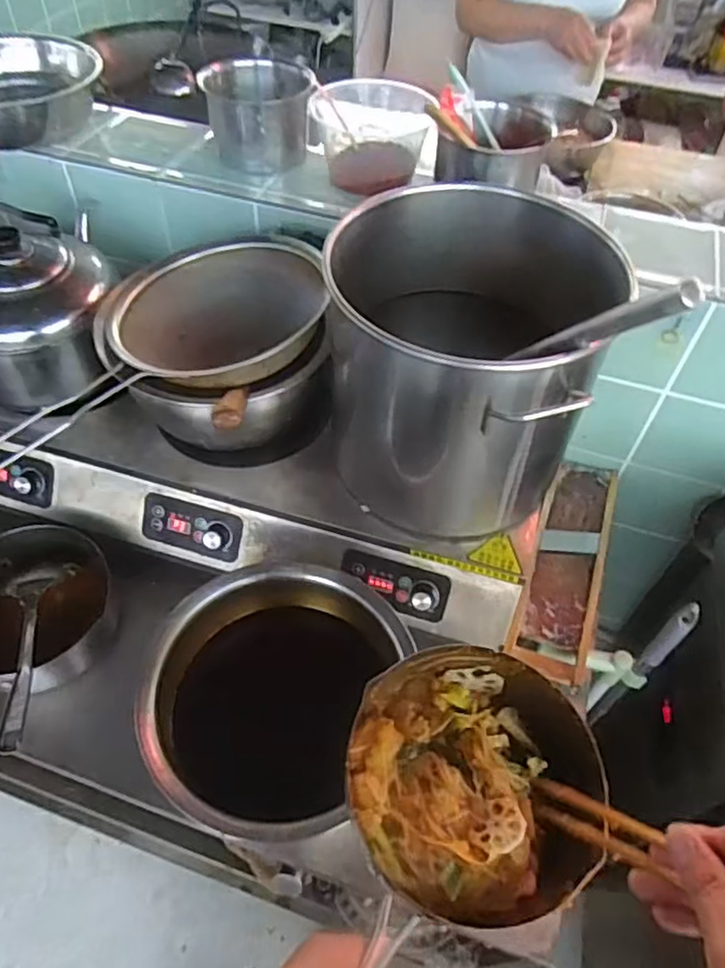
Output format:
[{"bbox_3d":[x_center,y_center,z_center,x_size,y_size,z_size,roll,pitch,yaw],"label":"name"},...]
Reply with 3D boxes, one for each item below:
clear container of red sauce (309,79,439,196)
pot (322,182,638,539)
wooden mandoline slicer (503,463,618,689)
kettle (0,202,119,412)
[{"bbox_3d":[0.014,-0.489,0.918,0.156,0.101,0.129,7,52,3],"label":"clear container of red sauce"},{"bbox_3d":[0.113,-0.131,0.762,0.299,0.304,0.261,34,58,22],"label":"pot"},{"bbox_3d":[0.296,0.104,0.930,0.110,0.049,0.395,19,53,12],"label":"wooden mandoline slicer"},{"bbox_3d":[-0.462,-0.250,0.895,0.241,0.199,0.220,-25,57,-20],"label":"kettle"}]

